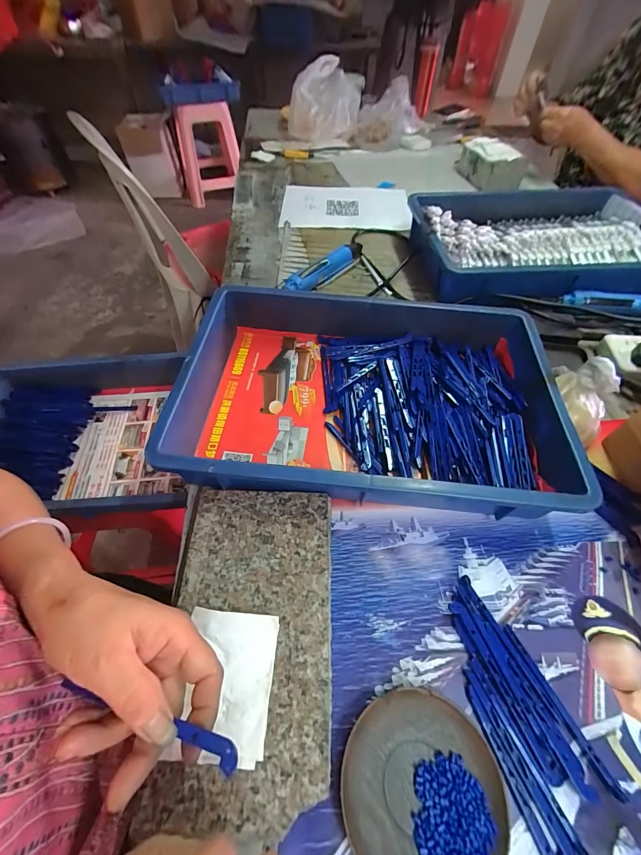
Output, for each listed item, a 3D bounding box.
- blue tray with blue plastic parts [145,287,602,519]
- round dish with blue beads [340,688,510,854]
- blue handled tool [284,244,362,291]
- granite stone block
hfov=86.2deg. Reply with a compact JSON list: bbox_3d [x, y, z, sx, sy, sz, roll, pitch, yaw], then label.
[{"bbox_3d":[0.058,-0.042,0.423,0.421,0.084,0.290,5,55,3],"label":"blue tray with blue plastic parts"},{"bbox_3d":[0.074,0.265,0.250,0.113,0.016,0.112,0,55,0],"label":"round dish with blue beads"},{"bbox_3d":[0.012,-0.291,0.612,0.028,0.041,0.202,33,61,21],"label":"blue handled tool"},{"bbox_3d":[-0.060,0.173,0.300,0.133,0.024,0.240,1,55,0],"label":"granite stone block"}]

